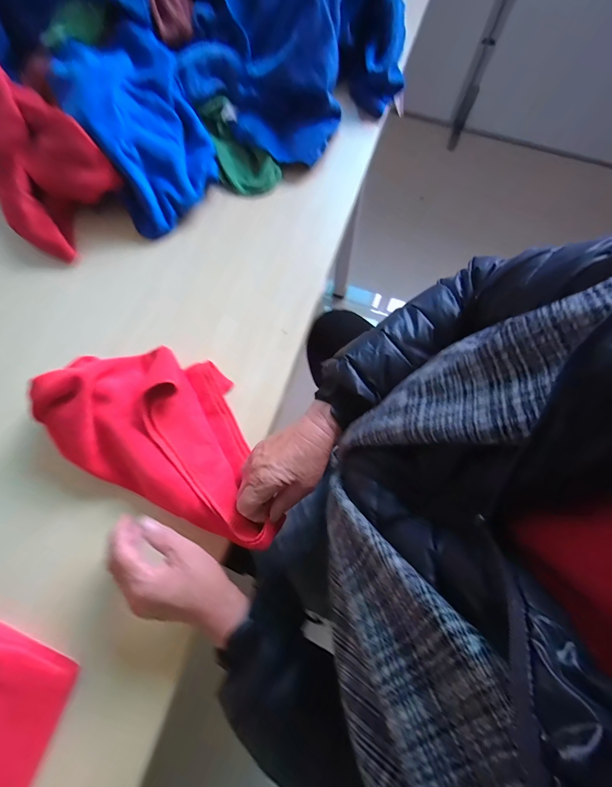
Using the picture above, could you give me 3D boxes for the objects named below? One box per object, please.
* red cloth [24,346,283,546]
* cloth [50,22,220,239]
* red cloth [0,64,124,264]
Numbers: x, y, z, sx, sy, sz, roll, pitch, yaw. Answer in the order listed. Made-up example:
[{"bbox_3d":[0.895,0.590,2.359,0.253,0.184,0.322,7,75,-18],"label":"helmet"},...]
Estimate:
[{"bbox_3d":[-0.148,0.042,0.373,0.286,0.073,0.167,24,76,8],"label":"red cloth"},{"bbox_3d":[-0.242,-0.394,0.482,0.167,0.059,0.298,-28,94,-20],"label":"cloth"},{"bbox_3d":[-0.410,-0.340,0.476,0.272,0.050,0.175,41,103,4],"label":"red cloth"}]

